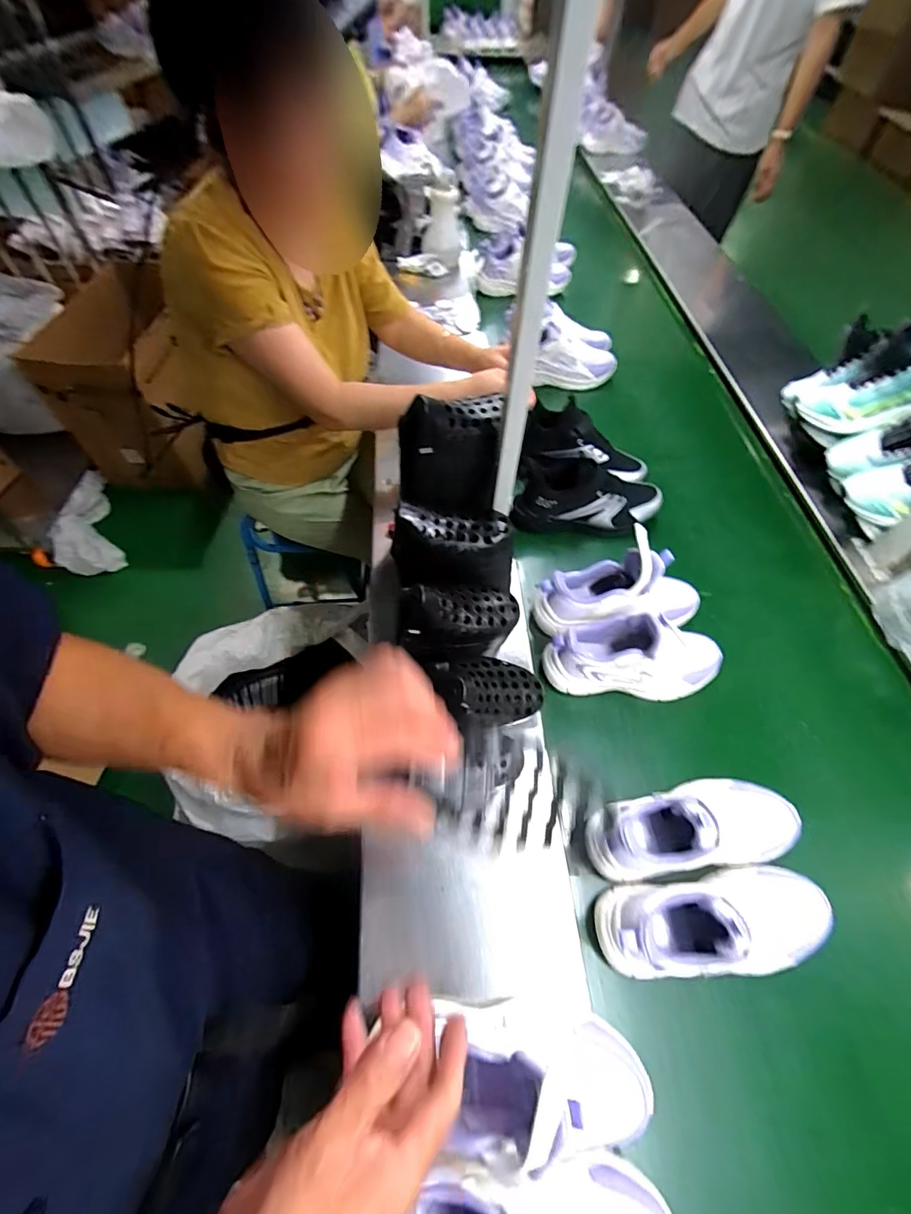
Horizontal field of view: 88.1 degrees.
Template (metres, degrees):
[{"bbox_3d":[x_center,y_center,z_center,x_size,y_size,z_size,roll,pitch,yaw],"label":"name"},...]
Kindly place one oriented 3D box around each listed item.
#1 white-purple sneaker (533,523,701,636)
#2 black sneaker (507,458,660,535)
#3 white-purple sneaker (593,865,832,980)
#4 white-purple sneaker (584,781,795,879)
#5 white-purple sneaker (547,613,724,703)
[{"bbox_3d":[0.252,-0.020,0.700,0.250,0.136,0.080,-4,60,-5],"label":"white-purple sneaker"},{"bbox_3d":[0.236,-0.194,0.812,0.268,0.103,0.096,-1,60,-3],"label":"black sneaker"},{"bbox_3d":[0.279,0.333,0.488,0.242,0.105,0.095,-5,60,-5],"label":"white-purple sneaker"},{"bbox_3d":[0.275,0.246,0.532,0.243,0.114,0.093,-5,60,-5],"label":"white-purple sneaker"},{"bbox_3d":[0.252,0.064,0.643,0.236,0.123,0.078,3,60,0],"label":"white-purple sneaker"}]

